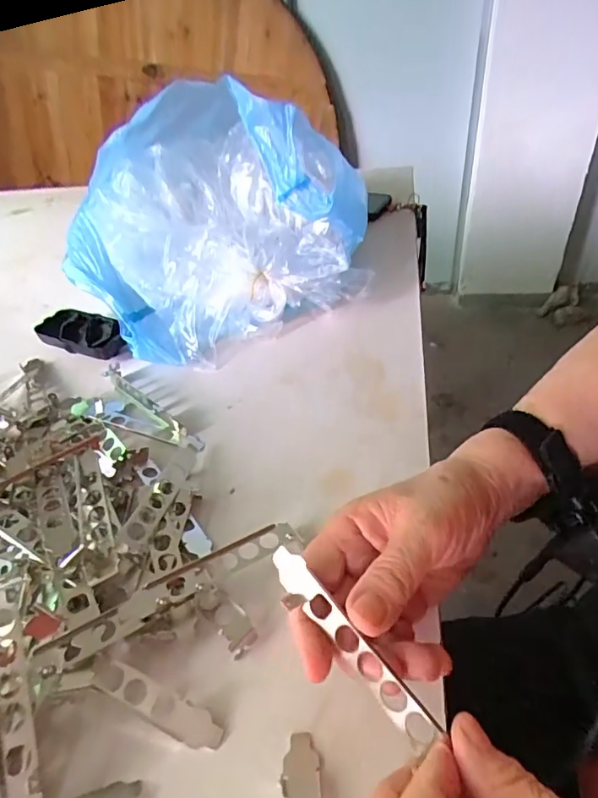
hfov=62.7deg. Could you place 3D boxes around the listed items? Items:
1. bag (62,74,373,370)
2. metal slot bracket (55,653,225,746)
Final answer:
[{"bbox_3d":[-0.092,-0.204,0.546,0.331,0.198,0.240,-20,43,-13],"label":"bag"},{"bbox_3d":[-0.086,0.166,0.273,0.095,0.004,0.022,15,65,11],"label":"metal slot bracket"}]

